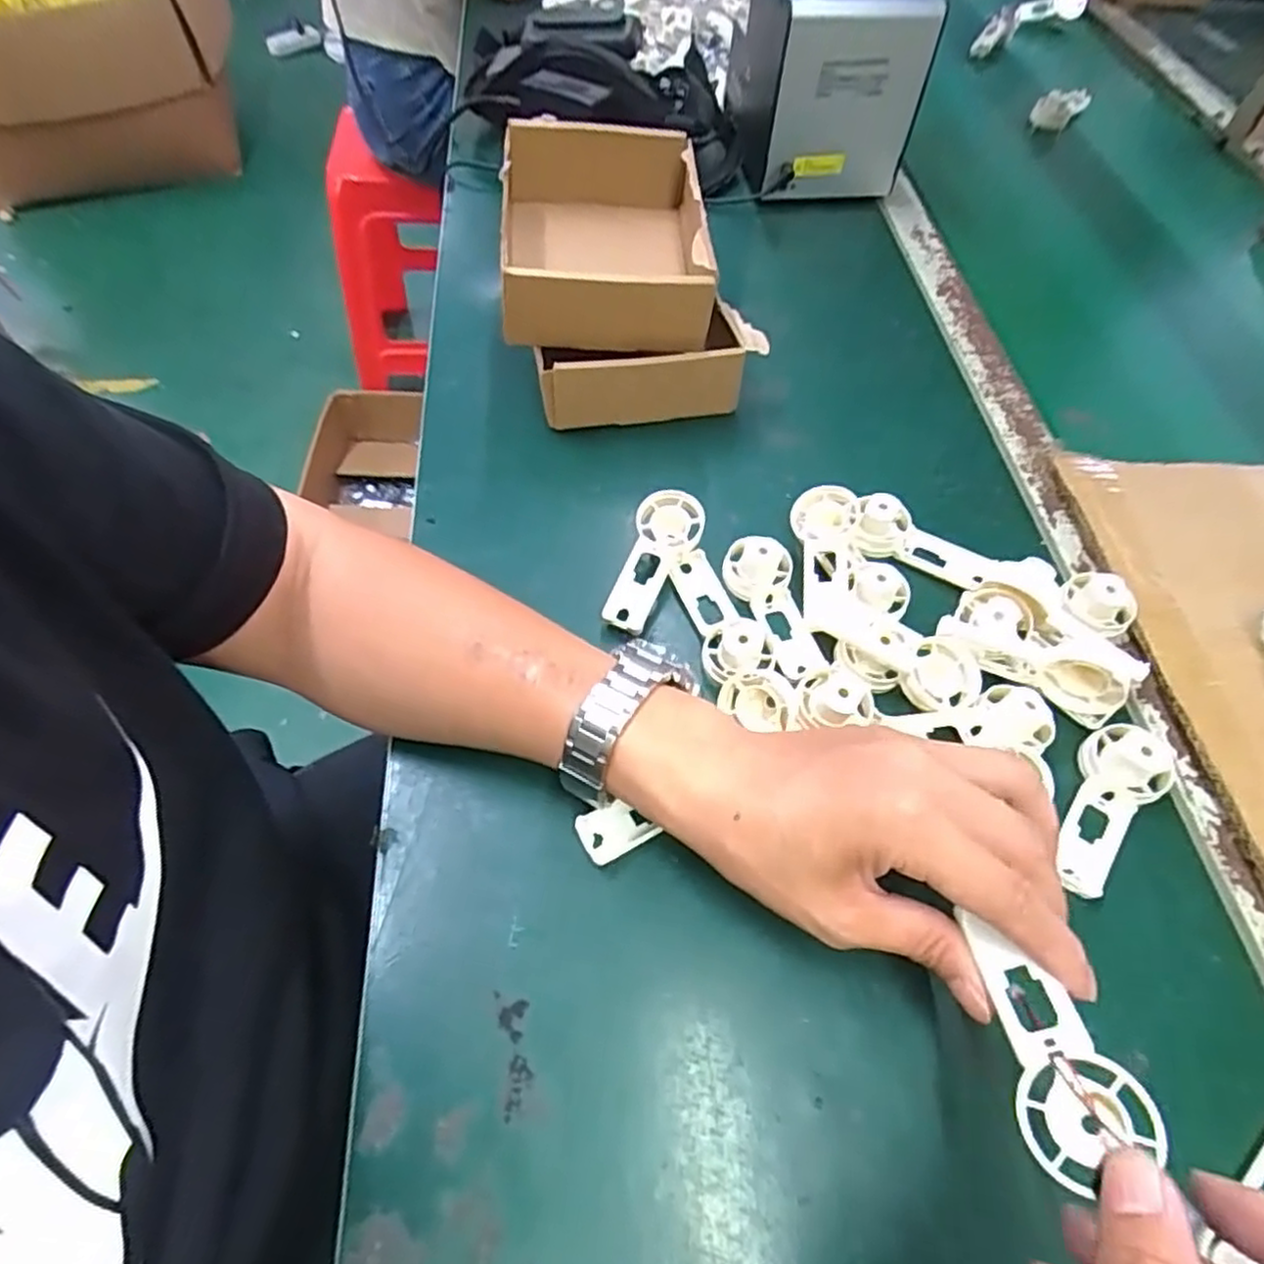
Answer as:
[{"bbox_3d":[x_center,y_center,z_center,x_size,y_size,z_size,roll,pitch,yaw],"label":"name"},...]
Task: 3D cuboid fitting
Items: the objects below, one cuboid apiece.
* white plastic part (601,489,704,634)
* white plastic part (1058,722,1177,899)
[{"bbox_3d":[0.013,-0.039,0.424,0.037,0.032,0.090,17,59,10],"label":"white plastic part"},{"bbox_3d":[0.236,0.089,0.355,0.036,0.020,0.089,26,74,15],"label":"white plastic part"}]

